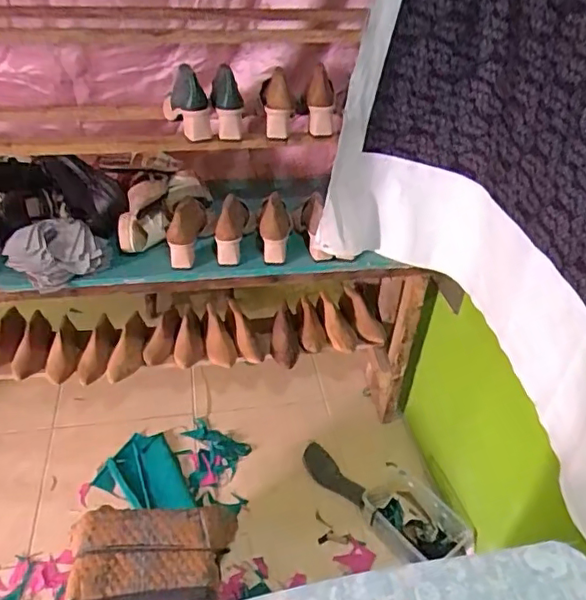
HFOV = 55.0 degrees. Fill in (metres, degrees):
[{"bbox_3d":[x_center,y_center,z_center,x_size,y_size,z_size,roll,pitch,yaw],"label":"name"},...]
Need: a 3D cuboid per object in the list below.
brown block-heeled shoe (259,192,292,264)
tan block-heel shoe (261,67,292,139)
[{"bbox_3d":[-0.041,-0.158,1.265,0.069,0.067,0.168,3,61,0],"label":"brown block-heeled shoe"},{"bbox_3d":[-0.036,-0.416,1.190,0.061,0.090,0.193,1,38,-3],"label":"tan block-heel shoe"}]

